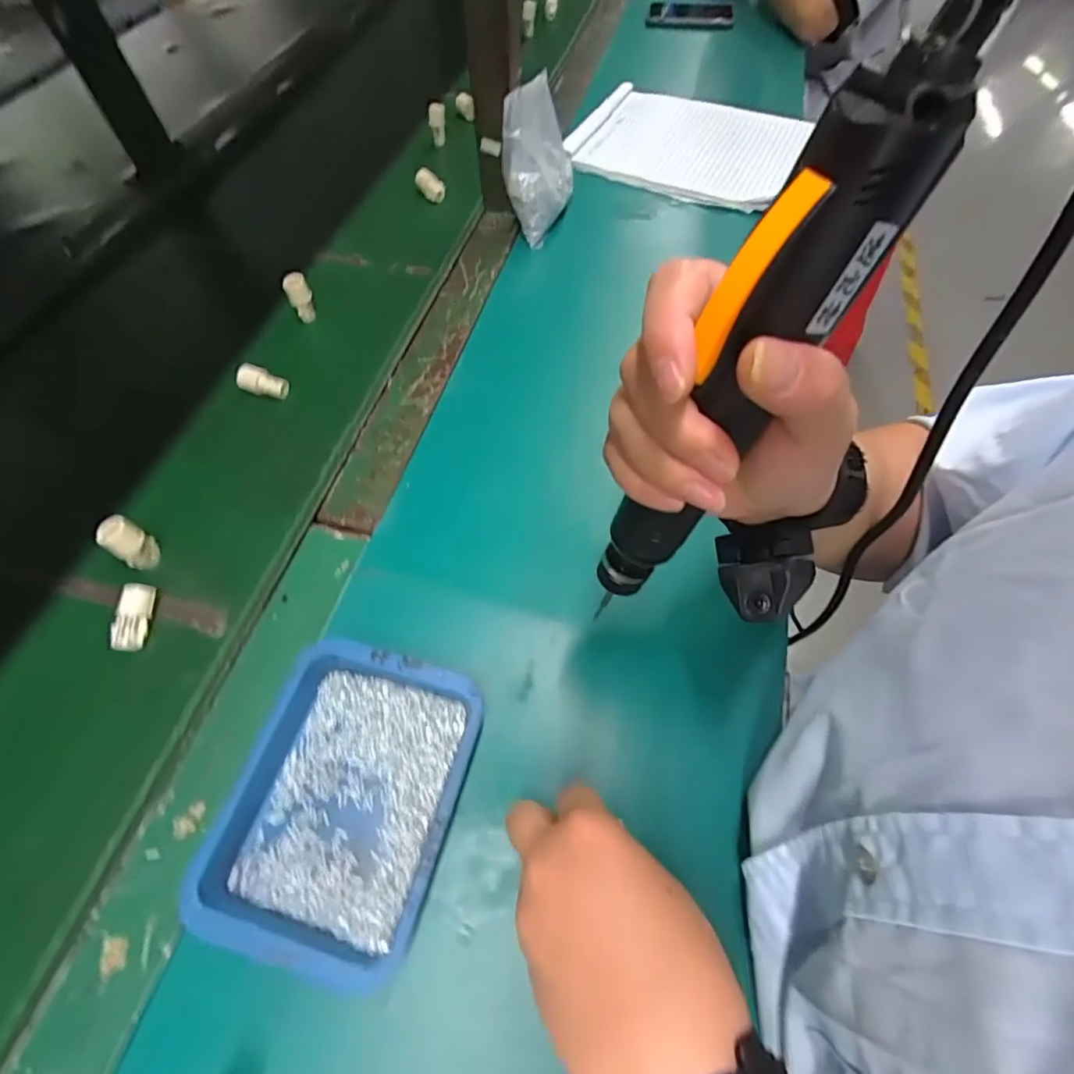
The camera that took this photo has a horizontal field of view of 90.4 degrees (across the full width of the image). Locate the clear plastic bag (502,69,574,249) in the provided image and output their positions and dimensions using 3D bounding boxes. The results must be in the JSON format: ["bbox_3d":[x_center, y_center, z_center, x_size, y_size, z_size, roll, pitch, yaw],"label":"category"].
[{"bbox_3d":[0.001,-0.409,0.581,0.037,0.131,0.109,8,52,35],"label":"clear plastic bag"}]

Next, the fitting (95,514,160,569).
[{"bbox_3d":[-0.298,0.004,0.390,0.025,0.039,0.023,-1,61,2],"label":"fitting"}]

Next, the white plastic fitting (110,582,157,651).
[{"bbox_3d":[-0.280,0.055,0.368,0.018,0.016,0.044,2,61,3],"label":"white plastic fitting"}]

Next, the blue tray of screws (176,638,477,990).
[{"bbox_3d":[-0.105,0.142,0.299,0.116,0.028,0.155,14,62,10],"label":"blue tray of screws"}]

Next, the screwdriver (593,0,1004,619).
[{"bbox_3d":[0.070,-0.052,0.176,0.042,0.250,0.030,-21,60,-31],"label":"screwdriver"}]

